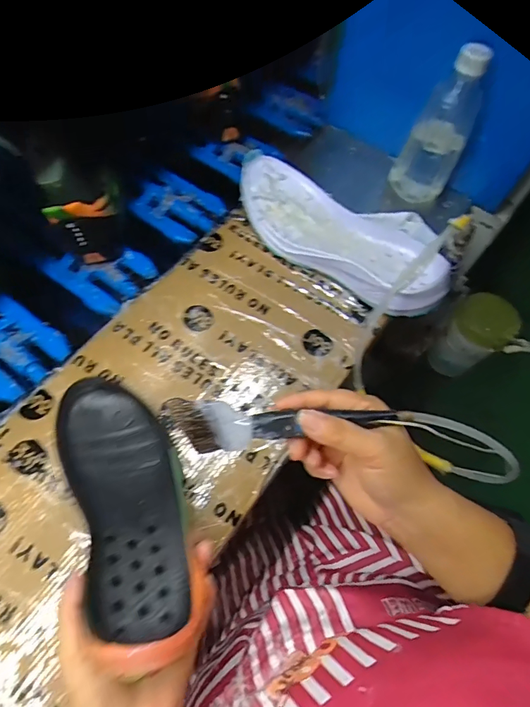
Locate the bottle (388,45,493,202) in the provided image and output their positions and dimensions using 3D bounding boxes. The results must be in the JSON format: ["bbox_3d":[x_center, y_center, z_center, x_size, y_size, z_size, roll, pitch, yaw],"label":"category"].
[{"bbox_3d":[0.203,-0.260,0.508,0.051,0.185,0.059,-31,67,-16],"label":"bottle"}]

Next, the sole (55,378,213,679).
[{"bbox_3d":[-0.106,0.111,0.340,0.085,0.038,0.235,-5,42,-29],"label":"sole"}]

